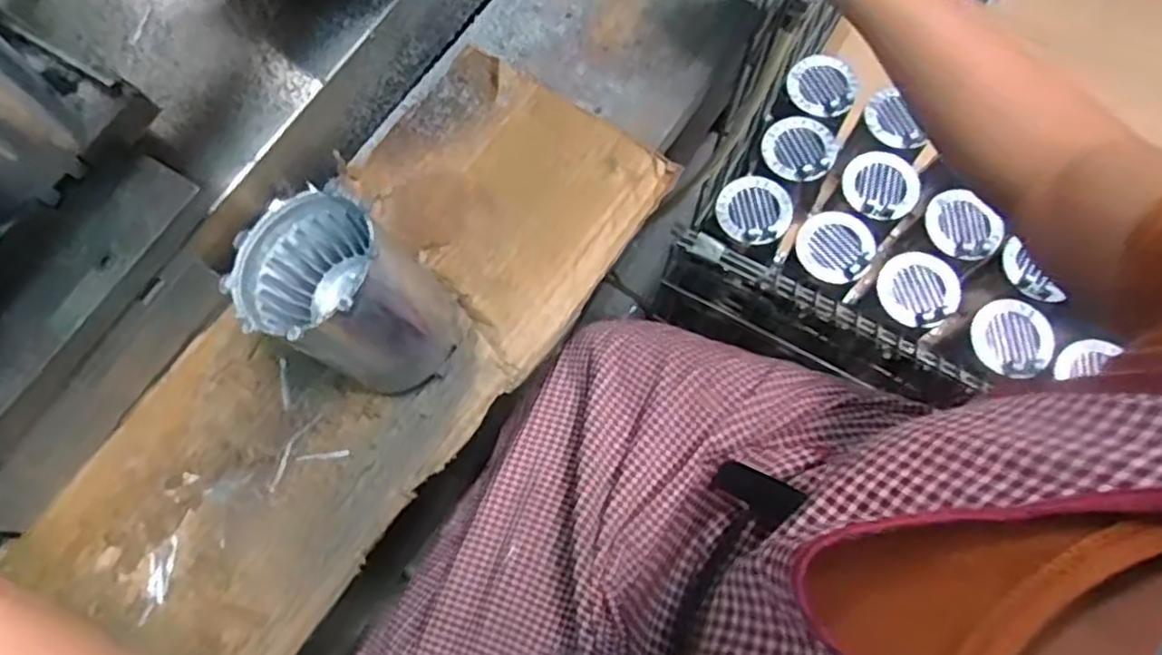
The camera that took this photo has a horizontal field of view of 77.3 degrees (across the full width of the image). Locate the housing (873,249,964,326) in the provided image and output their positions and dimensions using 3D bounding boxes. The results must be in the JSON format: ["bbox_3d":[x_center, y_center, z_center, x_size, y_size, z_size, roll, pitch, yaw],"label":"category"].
[{"bbox_3d":[0.375,-0.042,0.807,0.084,0.020,0.081,-1,71,2],"label":"housing"}]

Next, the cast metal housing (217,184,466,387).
[{"bbox_3d":[-0.146,-0.020,0.466,0.112,0.121,0.102,-1,71,2],"label":"cast metal housing"}]

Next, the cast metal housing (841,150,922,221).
[{"bbox_3d":[0.350,-0.165,0.848,0.086,0.021,0.085,-1,71,2],"label":"cast metal housing"}]

